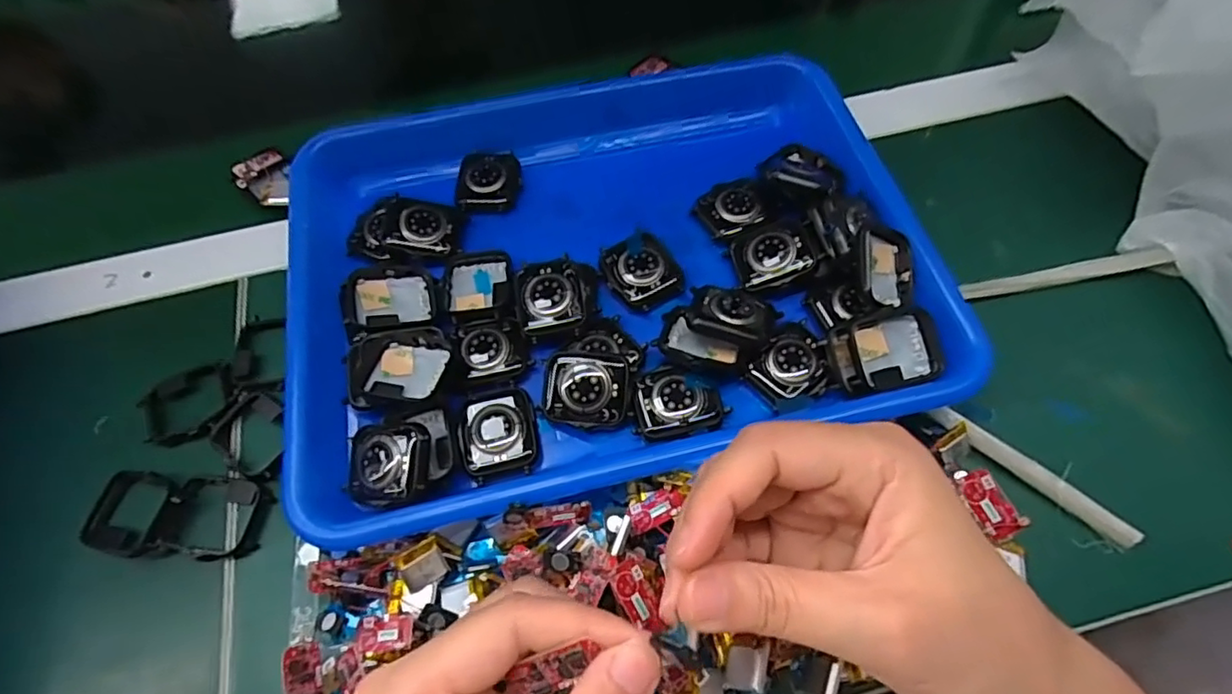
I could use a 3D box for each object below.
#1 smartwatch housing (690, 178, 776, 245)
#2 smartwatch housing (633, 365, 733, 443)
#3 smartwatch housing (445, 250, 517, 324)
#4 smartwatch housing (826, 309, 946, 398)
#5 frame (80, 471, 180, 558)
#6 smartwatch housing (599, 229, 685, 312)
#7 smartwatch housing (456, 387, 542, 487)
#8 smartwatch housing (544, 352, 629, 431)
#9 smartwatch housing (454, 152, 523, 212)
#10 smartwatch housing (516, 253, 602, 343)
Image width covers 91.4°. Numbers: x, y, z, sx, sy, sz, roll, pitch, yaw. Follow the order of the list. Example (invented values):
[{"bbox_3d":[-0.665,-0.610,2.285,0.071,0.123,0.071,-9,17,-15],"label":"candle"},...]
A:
[{"bbox_3d":[0.070,-0.080,0.344,0.043,0.008,0.033,-25,63,-11],"label":"smartwatch housing"},{"bbox_3d":[0.030,0.025,0.292,0.042,0.008,0.036,-11,62,-3],"label":"smartwatch housing"},{"bbox_3d":[-0.073,-0.032,0.324,0.036,0.010,0.045,-10,62,-3],"label":"smartwatch housing"},{"bbox_3d":[0.131,0.002,0.291,0.051,0.015,0.033,-14,62,-5],"label":"smartwatch housing"},{"bbox_3d":[-0.236,0.081,0.295,0.042,0.012,0.038,11,63,8],"label":"frame"},{"bbox_3d":[0.014,-0.042,0.326,0.037,0.008,0.043,-30,64,-13],"label":"smartwatch housing"},{"bbox_3d":[-0.057,0.042,0.289,0.036,0.010,0.041,-13,62,-4],"label":"smartwatch housing"},{"bbox_3d":[-0.015,0.021,0.291,0.040,0.007,0.036,1,80,5],"label":"smartwatch housing"},{"bbox_3d":[-0.076,-0.098,0.360,0.036,0.010,0.044,3,62,4],"label":"smartwatch housing"},{"bbox_3d":[-0.030,-0.027,0.314,0.041,0.017,0.043,-11,62,-3],"label":"smartwatch housing"}]

